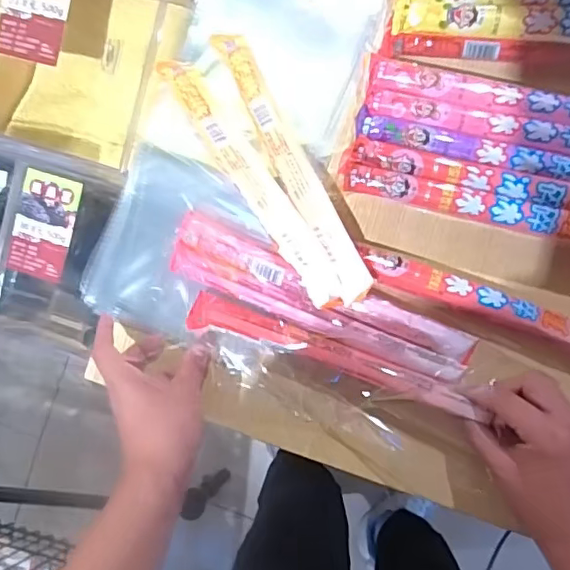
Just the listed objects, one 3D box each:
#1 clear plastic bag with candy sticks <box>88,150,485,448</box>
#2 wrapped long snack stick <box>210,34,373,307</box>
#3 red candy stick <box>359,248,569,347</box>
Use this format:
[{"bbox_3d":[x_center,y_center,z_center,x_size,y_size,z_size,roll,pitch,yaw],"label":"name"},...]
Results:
[{"bbox_3d":[-0.013,0.018,0.500,0.354,0.048,0.160,30,90,12],"label":"clear plastic bag with candy sticks"},{"bbox_3d":[0.004,-0.109,0.494,0.032,0.016,0.269,-27,83,5],"label":"wrapped long snack stick"},{"bbox_3d":[0.183,0.020,0.479,0.243,0.025,0.027,22,89,8],"label":"red candy stick"}]

